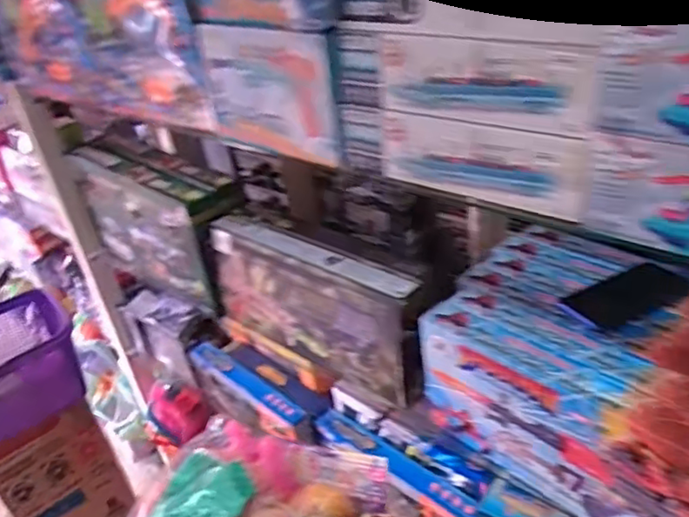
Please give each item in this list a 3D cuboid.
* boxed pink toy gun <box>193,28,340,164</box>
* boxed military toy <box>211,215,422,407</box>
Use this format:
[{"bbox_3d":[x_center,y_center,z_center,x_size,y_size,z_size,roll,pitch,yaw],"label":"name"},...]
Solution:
[{"bbox_3d":[-0.105,-0.209,0.789,0.037,0.161,0.246,-31,38,-33],"label":"boxed pink toy gun"},{"bbox_3d":[-0.061,0.074,1.036,0.445,0.199,0.080,19,40,36],"label":"boxed military toy"}]

